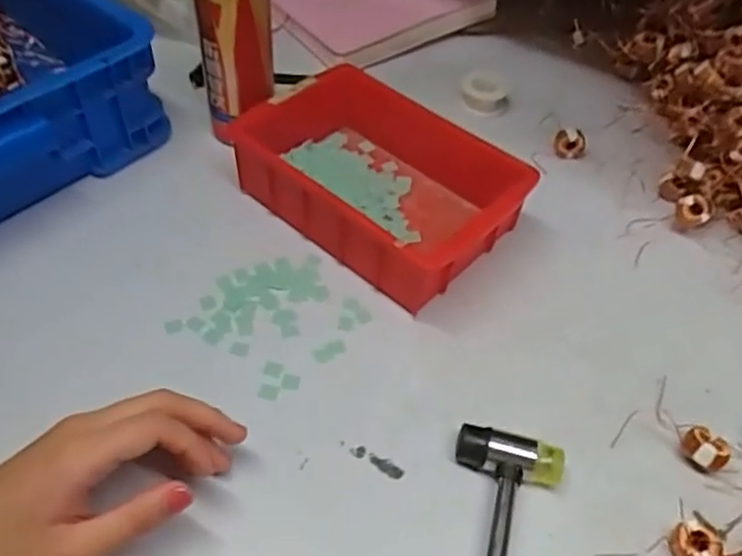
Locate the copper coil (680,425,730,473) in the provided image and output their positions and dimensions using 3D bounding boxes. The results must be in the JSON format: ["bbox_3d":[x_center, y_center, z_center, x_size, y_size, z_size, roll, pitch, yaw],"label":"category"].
[{"bbox_3d":[0.202,0.104,0.402,0.025,0.015,0.019,31,55,20],"label":"copper coil"}]

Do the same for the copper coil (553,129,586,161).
[{"bbox_3d":[0.176,-0.119,0.590,0.027,0.022,0.013,13,51,7],"label":"copper coil"}]

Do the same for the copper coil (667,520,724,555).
[{"bbox_3d":[0.179,0.146,0.366,0.028,0.009,0.023,0,51,-4],"label":"copper coil"}]

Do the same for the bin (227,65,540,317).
[{"bbox_3d":[0.007,-0.071,0.516,0.204,0.073,0.137,38,58,25],"label":"bin"}]

